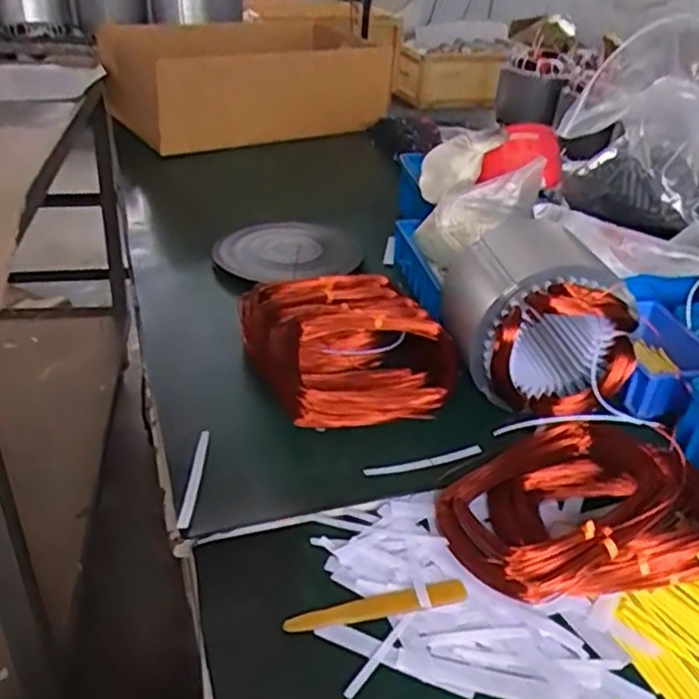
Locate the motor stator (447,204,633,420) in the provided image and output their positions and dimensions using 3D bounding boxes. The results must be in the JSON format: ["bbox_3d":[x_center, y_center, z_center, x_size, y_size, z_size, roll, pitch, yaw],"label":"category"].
[{"bbox_3d":[0.168,-0.038,0.664,0.162,0.148,0.162,1,33,-5],"label":"motor stator"}]

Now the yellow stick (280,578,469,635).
[{"bbox_3d":[0.020,0.178,0.484,0.129,0.004,0.018,-5,34,-14],"label":"yellow stick"}]

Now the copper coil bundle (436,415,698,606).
[{"bbox_3d":[0.183,0.123,0.540,0.211,0.059,0.140,-7,34,-17],"label":"copper coil bundle"}]

